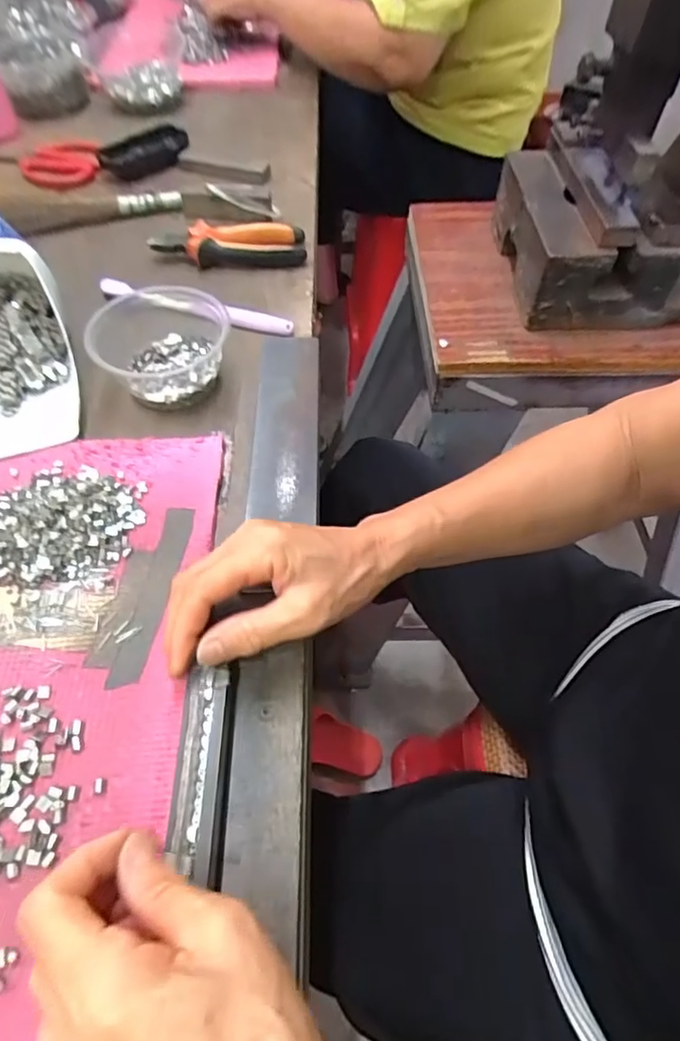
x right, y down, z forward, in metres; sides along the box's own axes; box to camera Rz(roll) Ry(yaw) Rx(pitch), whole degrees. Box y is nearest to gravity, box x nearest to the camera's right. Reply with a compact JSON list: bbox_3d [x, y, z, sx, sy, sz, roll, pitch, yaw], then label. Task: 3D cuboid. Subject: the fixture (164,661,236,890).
[{"bbox_3d":[-0.069,0.124,0.282,0.026,0.017,0.097,-1,57,-4],"label":"fixture"}]

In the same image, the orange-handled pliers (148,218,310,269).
[{"bbox_3d":[-0.113,-0.284,0.569,0.151,0.023,0.054,-5,56,-3],"label":"orange-handled pliers"}]

